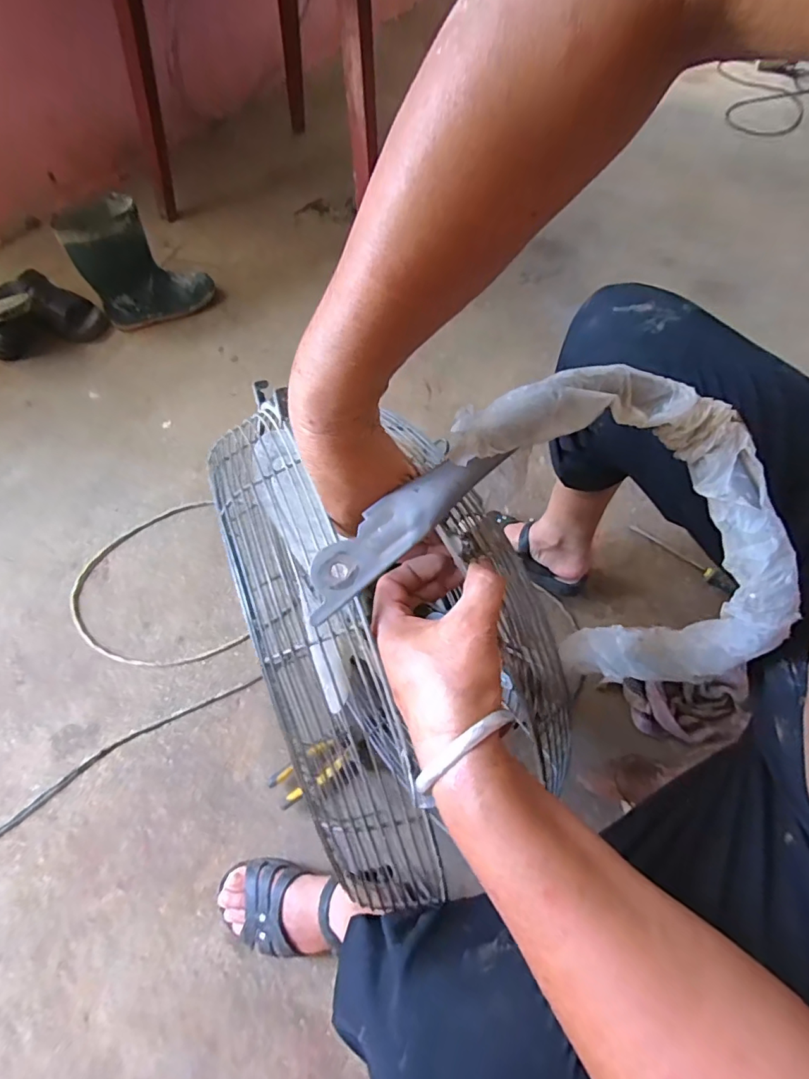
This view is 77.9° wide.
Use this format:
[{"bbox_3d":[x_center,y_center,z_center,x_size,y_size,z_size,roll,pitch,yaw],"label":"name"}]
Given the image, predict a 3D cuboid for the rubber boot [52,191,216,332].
[{"bbox_3d":[-0.541,-0.572,1.043,0.238,0.235,0.081,-17,64,-11],"label":"rubber boot"}]

